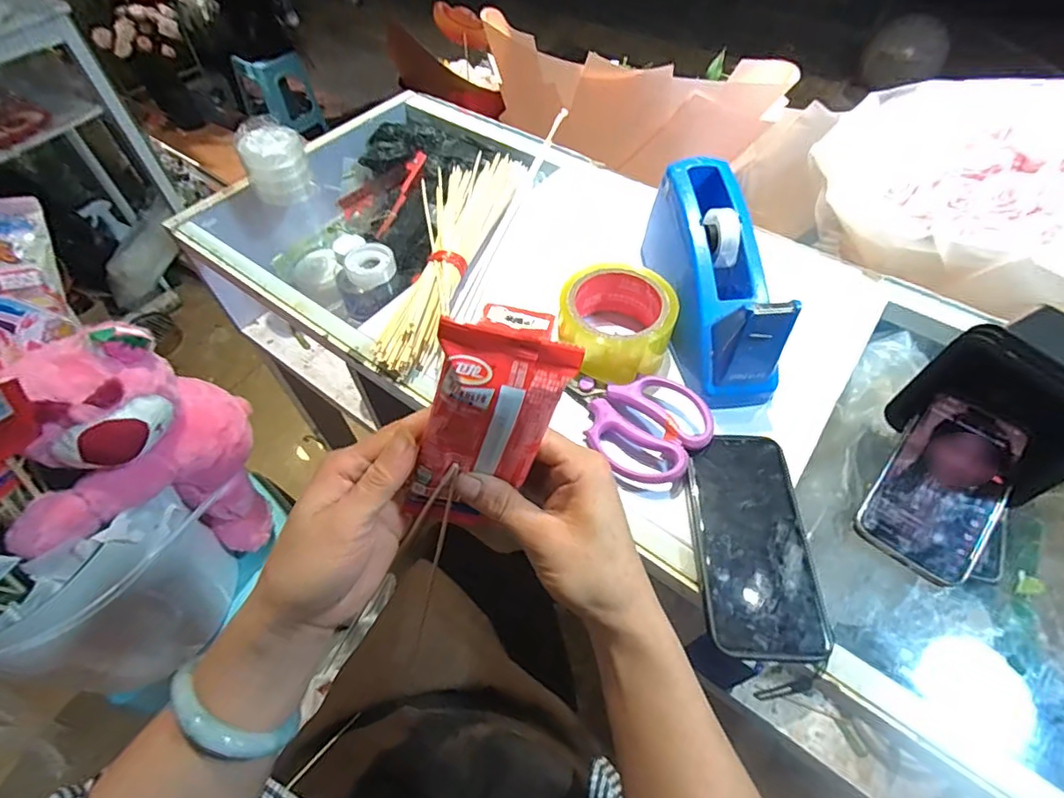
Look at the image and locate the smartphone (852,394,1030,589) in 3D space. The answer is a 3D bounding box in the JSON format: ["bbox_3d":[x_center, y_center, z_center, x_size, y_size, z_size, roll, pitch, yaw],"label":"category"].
[{"bbox_3d":[0.303,0.060,0.374,0.073,0.006,0.145,35,71,23],"label":"smartphone"}]

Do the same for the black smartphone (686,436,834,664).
[{"bbox_3d":[0.154,0.098,0.364,0.075,0.010,0.155,1,55,1],"label":"black smartphone"}]

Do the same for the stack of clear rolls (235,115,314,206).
[{"bbox_3d":[-0.301,-0.275,0.603,0.068,0.083,0.061,-27,60,-17],"label":"stack of clear rolls"}]

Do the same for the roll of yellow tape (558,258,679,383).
[{"bbox_3d":[0.075,-0.067,0.456,0.097,0.049,0.098,0,55,0],"label":"roll of yellow tape"}]

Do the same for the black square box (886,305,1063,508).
[{"bbox_3d":[0.374,-0.008,0.387,0.146,0.110,0.103,-29,60,-19],"label":"black square box"}]

